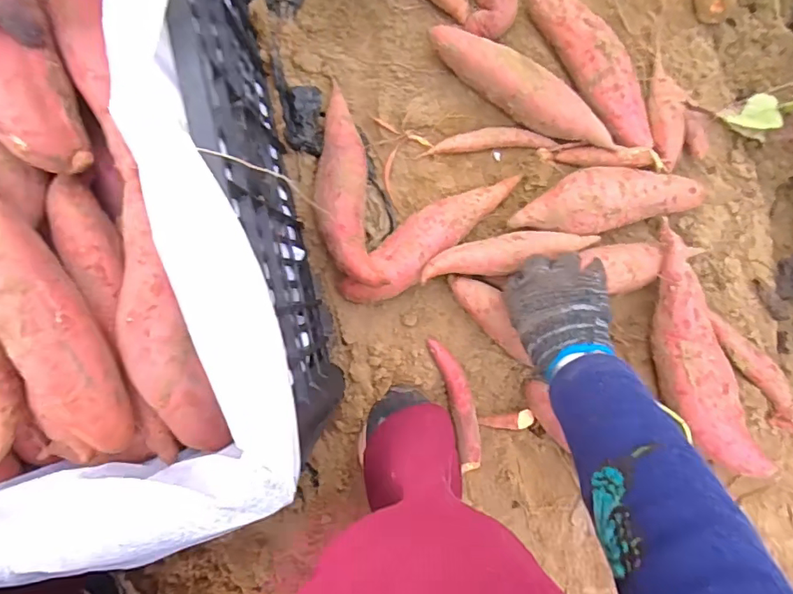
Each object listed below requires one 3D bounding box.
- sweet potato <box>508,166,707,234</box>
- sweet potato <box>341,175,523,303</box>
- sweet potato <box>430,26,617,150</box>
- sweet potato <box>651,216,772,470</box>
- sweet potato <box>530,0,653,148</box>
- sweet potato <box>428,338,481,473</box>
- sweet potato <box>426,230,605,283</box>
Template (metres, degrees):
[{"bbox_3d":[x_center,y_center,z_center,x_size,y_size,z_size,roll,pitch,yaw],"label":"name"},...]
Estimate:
[{"bbox_3d":[0.245,-0.112,0.585,0.224,0.048,0.072,-6,94,-6],"label":"sweet potato"},{"bbox_3d":[0.042,-0.073,0.566,0.240,0.048,0.056,-40,97,-3],"label":"sweet potato"},{"bbox_3d":[0.141,-0.233,0.574,0.233,0.047,0.054,33,89,-8],"label":"sweet potato"},{"bbox_3d":[0.338,0.066,0.590,0.066,0.068,0.289,-19,96,-5],"label":"sweet potato"},{"bbox_3d":[0.226,-0.265,0.585,0.053,0.042,0.213,-32,97,-4],"label":"sweet potato"},{"bbox_3d":[0.075,0.125,0.595,0.036,0.018,0.163,-16,95,-6],"label":"sweet potato"},{"bbox_3d":[0.127,-0.049,0.554,0.202,0.034,0.040,-11,95,-10],"label":"sweet potato"}]

